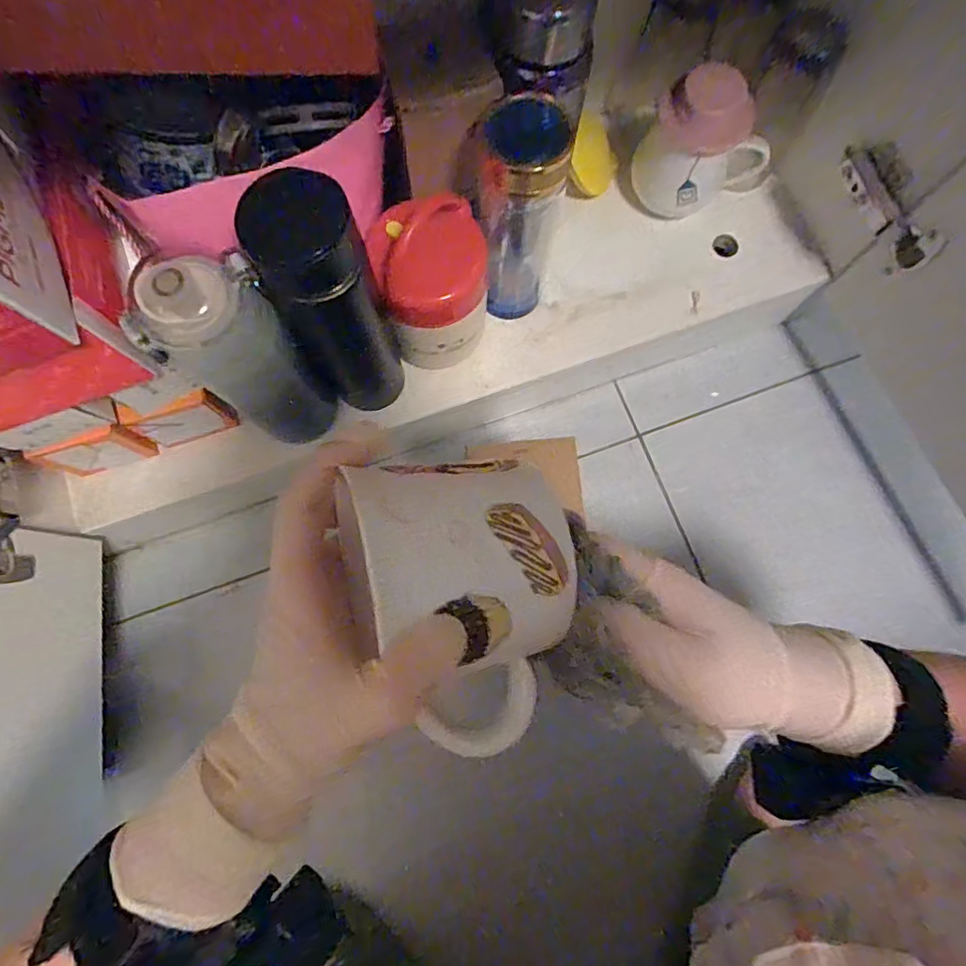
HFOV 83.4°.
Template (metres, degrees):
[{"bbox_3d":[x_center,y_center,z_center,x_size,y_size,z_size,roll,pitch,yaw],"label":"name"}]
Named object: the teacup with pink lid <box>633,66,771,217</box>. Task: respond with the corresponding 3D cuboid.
[{"bbox_3d":[0.214,-0.320,0.511,0.123,0.127,0.079,-32,80,-7],"label":"teacup with pink lid"}]

